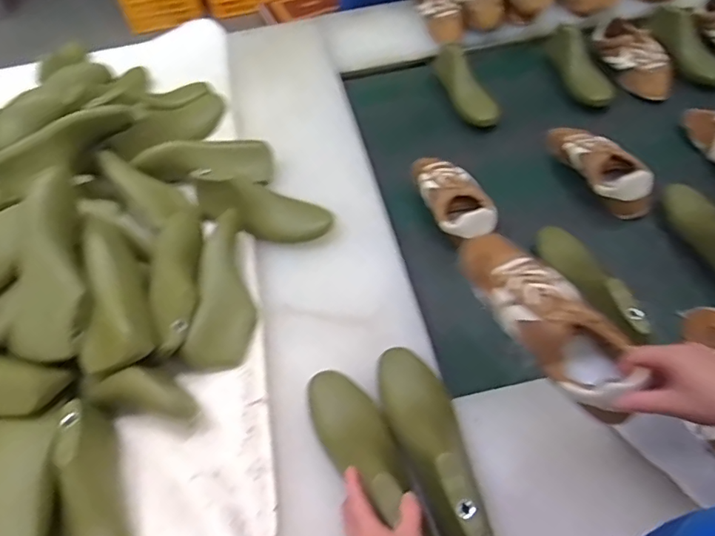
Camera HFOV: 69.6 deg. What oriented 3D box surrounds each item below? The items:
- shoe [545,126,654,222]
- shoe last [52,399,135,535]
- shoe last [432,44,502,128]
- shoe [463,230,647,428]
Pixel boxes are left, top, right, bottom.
[{"bbox_3d":[0.439,-0.197,0.952,0.100,0.075,0.255,-22,54,-10],"label":"shoe"},{"bbox_3d":[-0.307,0.279,0.593,0.072,0.088,0.248,-16,64,-7],"label":"shoe last"},{"bbox_3d":[0.246,-0.392,1.120,0.079,0.063,0.270,-15,53,-5],"label":"shoe last"},{"bbox_3d":[0.204,0.051,0.560,0.082,0.080,0.230,-29,64,-17],"label":"shoe"}]

